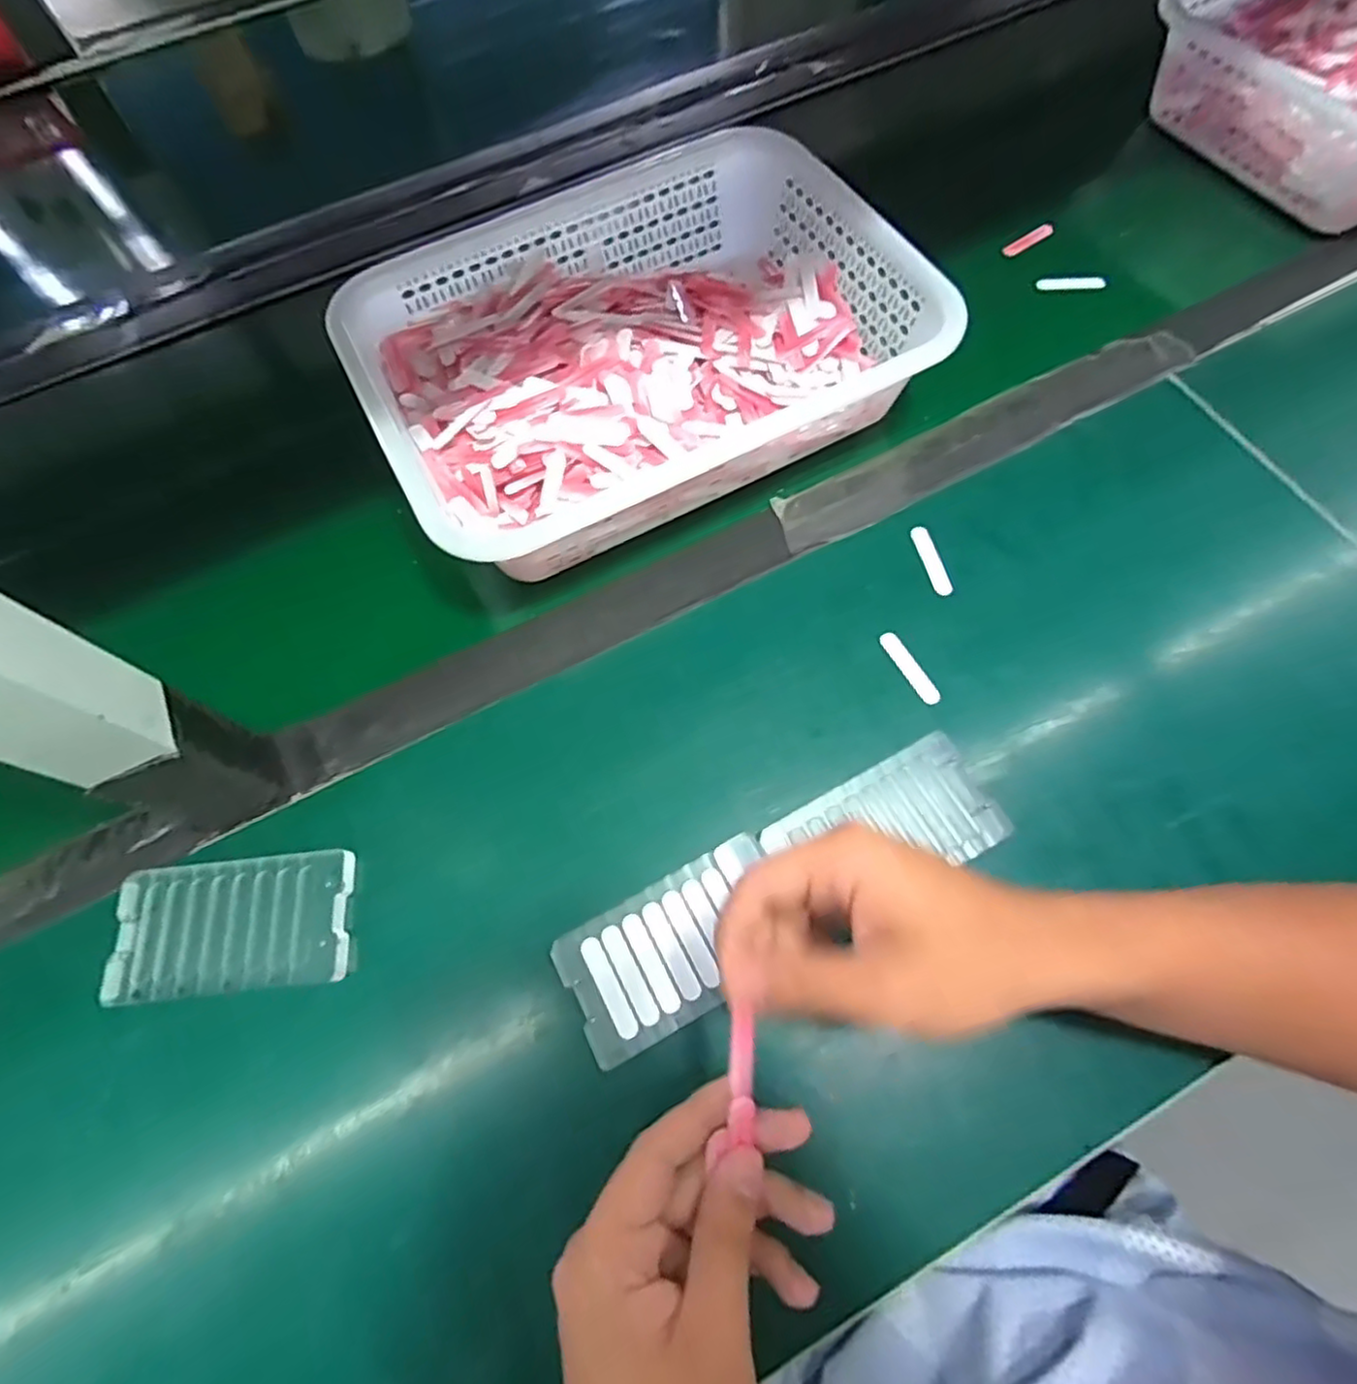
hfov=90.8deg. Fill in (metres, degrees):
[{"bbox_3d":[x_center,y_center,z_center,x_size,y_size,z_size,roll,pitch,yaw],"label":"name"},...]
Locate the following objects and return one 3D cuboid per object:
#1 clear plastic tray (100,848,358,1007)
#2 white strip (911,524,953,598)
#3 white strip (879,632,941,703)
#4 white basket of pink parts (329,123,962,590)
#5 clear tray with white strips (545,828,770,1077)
[{"bbox_3d":[-0.241,0.128,0.369,0.122,0.024,0.068,-6,68,-1],"label":"clear plastic tray"},{"bbox_3d":[0.165,-0.086,0.435,0.011,0.005,0.051,-15,68,-4],"label":"white strip"},{"bbox_3d":[0.141,-0.015,0.406,0.011,0.004,0.051,-28,70,-9],"label":"white strip"},{"bbox_3d":[-0.031,-0.237,0.465,0.349,0.076,0.250,-26,70,-9],"label":"white basket of pink parts"},{"bbox_3d":[0.000,0.131,0.346,0.119,0.007,0.067,-28,68,-8],"label":"clear tray with white strips"}]

